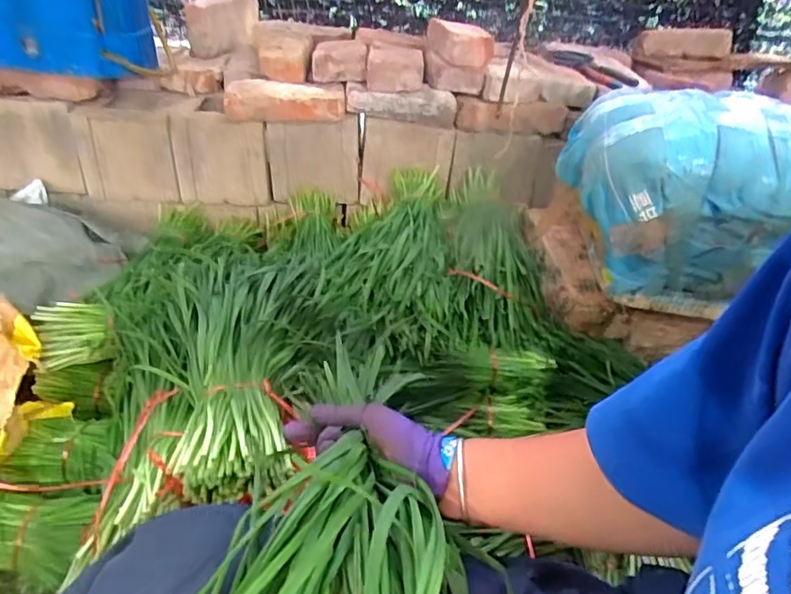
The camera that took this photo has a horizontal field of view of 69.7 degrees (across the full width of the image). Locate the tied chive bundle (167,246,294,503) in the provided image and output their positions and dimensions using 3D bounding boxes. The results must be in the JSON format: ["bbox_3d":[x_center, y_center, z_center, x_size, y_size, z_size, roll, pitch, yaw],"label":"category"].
[{"bbox_3d":[-0.216,0.053,0.715,0.146,0.070,0.425,-8,37,-19],"label":"tied chive bundle"}]

